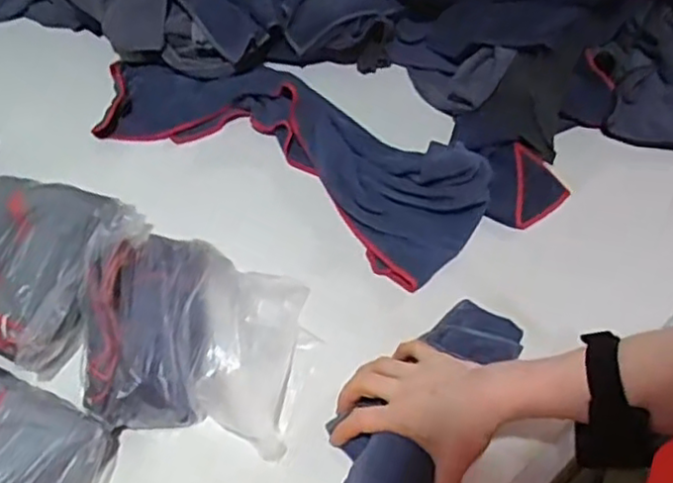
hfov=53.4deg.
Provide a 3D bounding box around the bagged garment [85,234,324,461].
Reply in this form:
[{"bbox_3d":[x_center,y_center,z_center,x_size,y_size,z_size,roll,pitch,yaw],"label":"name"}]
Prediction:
[{"bbox_3d":[-0.131,0.082,0.603,0.202,0.077,0.178,7,58,9],"label":"bagged garment"}]

